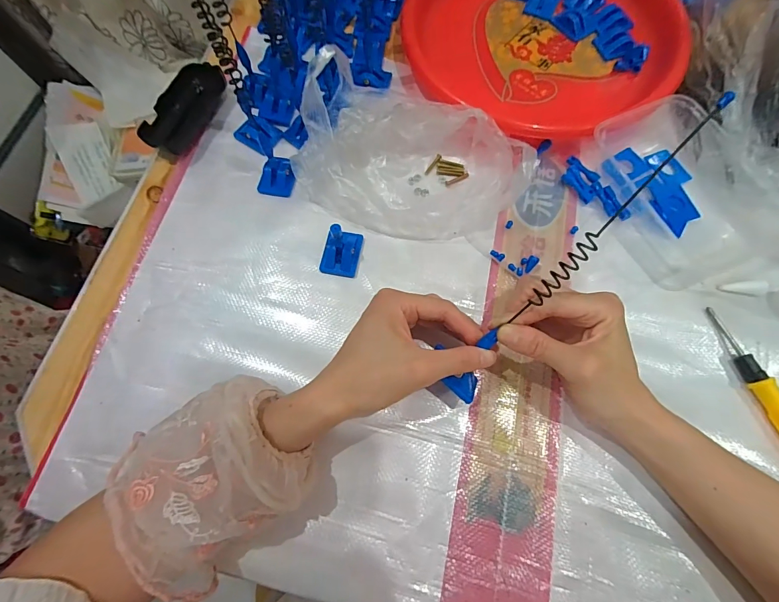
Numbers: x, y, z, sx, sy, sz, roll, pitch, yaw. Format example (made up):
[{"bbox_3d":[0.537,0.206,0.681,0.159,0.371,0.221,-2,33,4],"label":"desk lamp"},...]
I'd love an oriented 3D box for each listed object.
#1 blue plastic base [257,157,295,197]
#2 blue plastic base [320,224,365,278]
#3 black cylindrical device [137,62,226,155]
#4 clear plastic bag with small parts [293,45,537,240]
[{"bbox_3d":[-0.114,-0.125,0.378,0.035,0.009,0.036,7,104,0],"label":"blue plastic base"},{"bbox_3d":[-0.045,-0.047,0.350,0.033,0.026,0.042,10,72,5],"label":"blue plastic base"},{"bbox_3d":[-0.219,-0.209,0.401,0.043,0.024,0.117,14,72,6],"label":"black cylindrical device"},{"bbox_3d":[0.022,-0.135,0.349,0.207,0.074,0.131,19,73,8],"label":"clear plastic bag with small parts"}]

